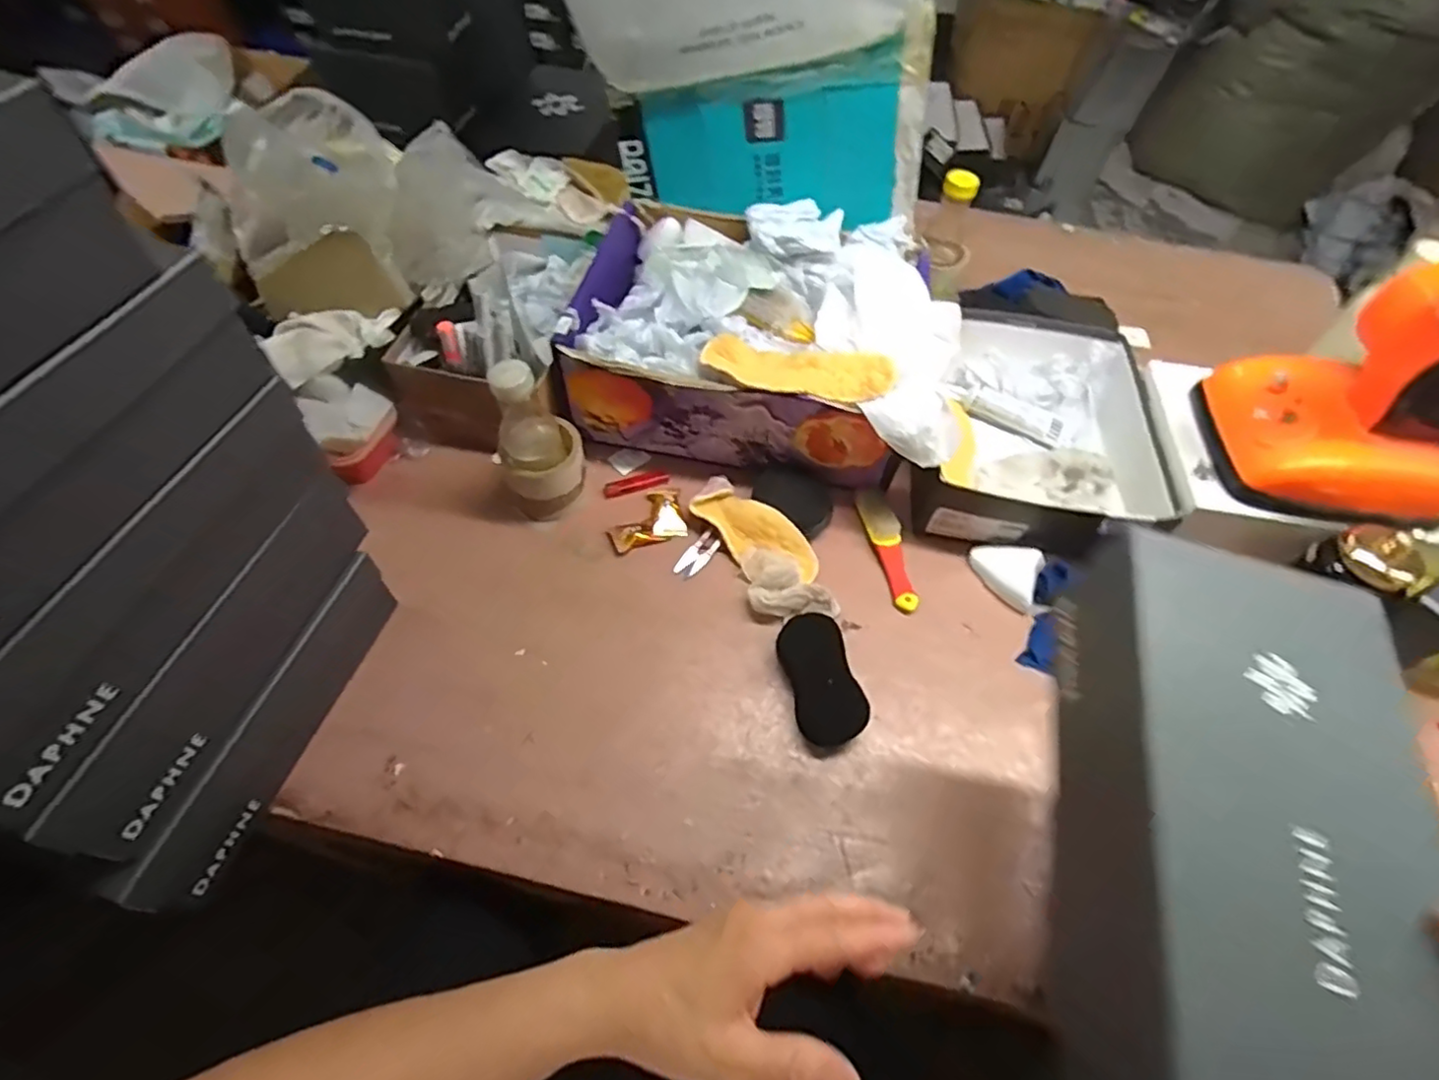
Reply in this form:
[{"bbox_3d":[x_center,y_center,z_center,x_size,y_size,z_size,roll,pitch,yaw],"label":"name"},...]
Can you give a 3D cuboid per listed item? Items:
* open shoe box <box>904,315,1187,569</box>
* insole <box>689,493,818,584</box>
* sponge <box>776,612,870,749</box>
[{"bbox_3d":[0.395,-0.136,0.803,0.233,0.087,0.345,13,58,7],"label":"open shoe box"},{"bbox_3d":[0.044,-0.003,0.737,0.071,0.029,0.149,-36,65,-22],"label":"insole"},{"bbox_3d":[0.099,0.135,0.647,0.061,0.027,0.126,-11,58,-9],"label":"sponge"}]

